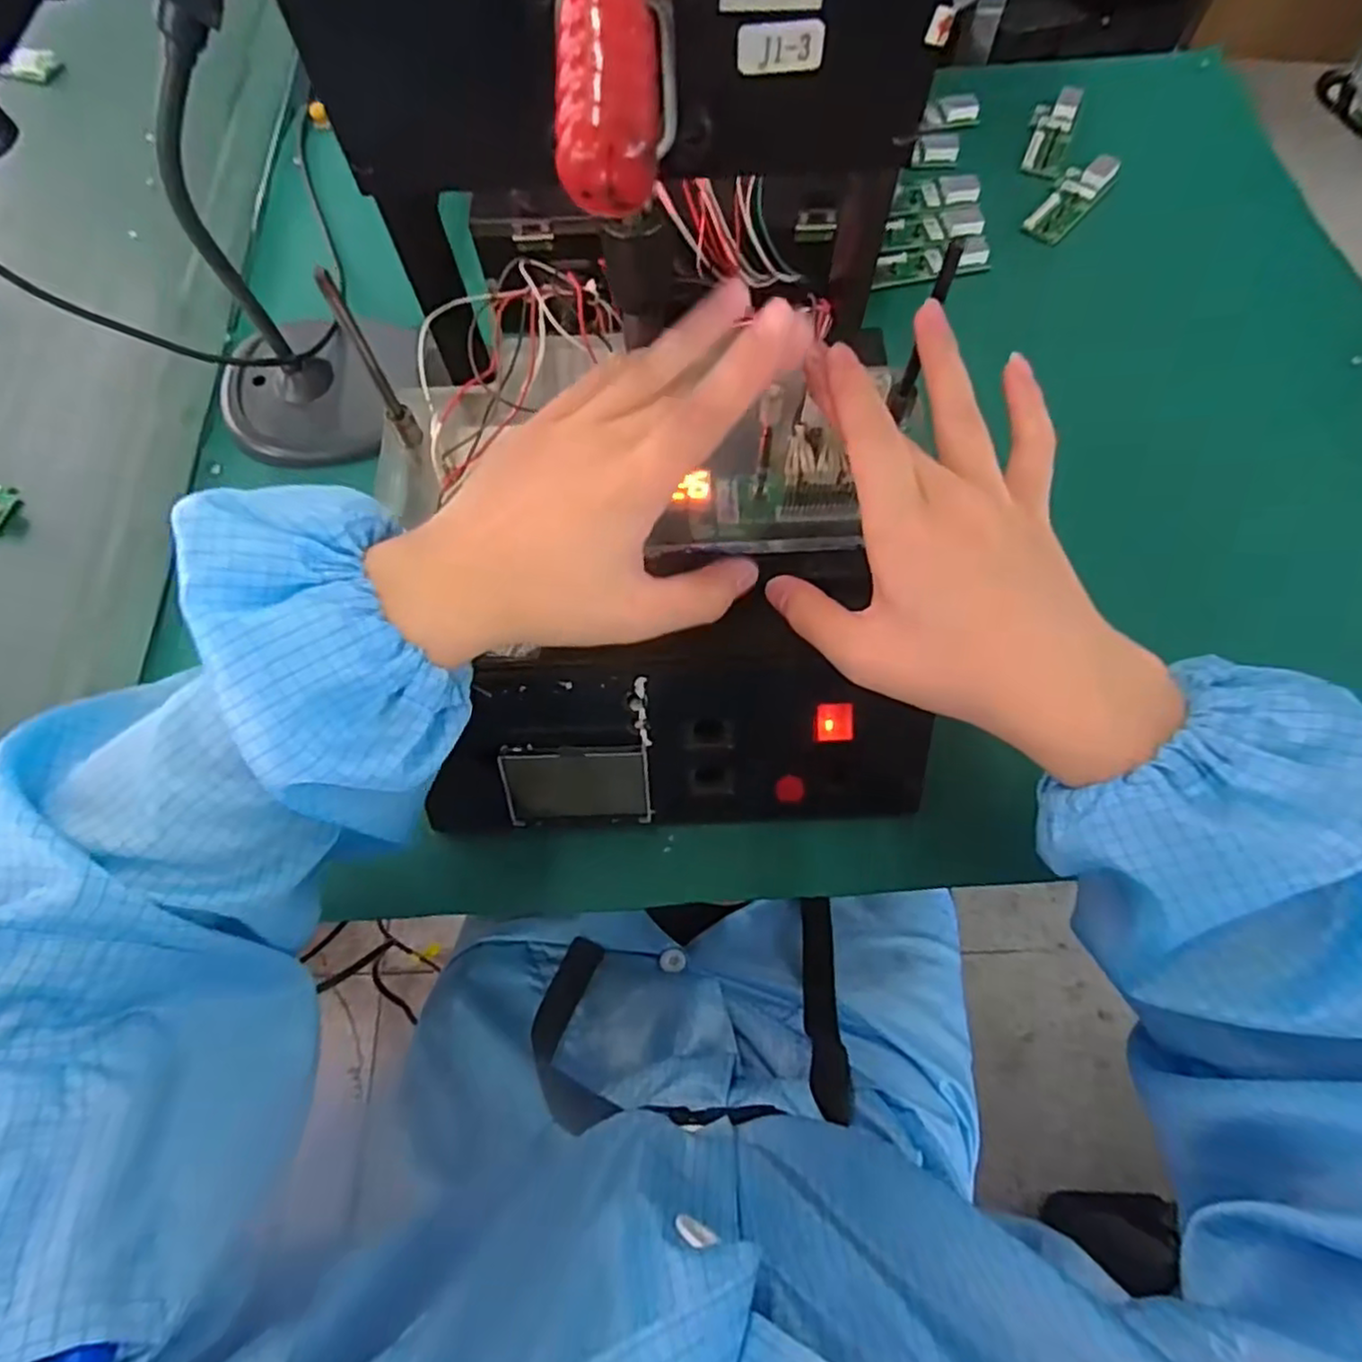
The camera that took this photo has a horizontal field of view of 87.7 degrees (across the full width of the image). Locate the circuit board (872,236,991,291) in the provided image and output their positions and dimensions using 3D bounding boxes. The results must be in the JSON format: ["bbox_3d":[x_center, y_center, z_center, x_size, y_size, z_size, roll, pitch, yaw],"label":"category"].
[{"bbox_3d":[0.185,-0.311,0.525,0.086,0.013,0.031,-8,70,-1],"label":"circuit board"}]

